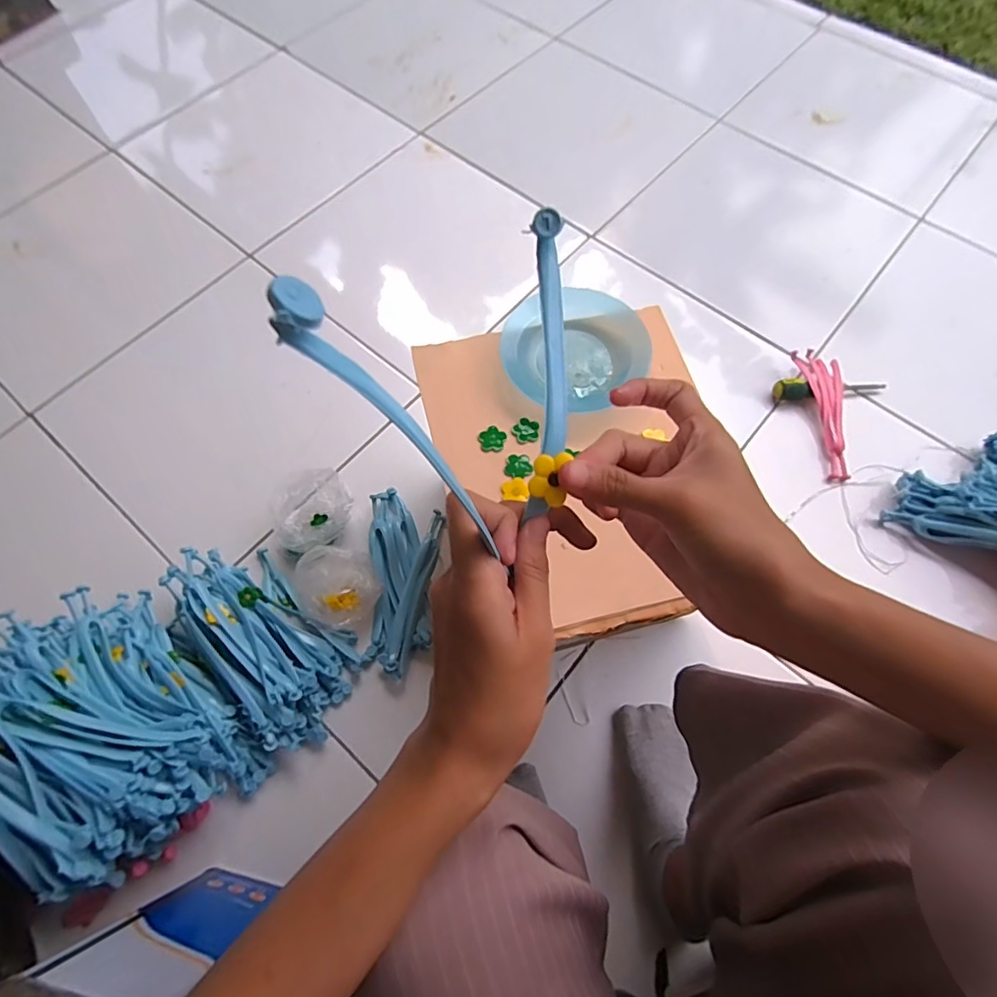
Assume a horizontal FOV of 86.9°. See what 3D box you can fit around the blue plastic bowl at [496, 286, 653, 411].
[{"bbox_3d":[0.067,-0.136,0.482,0.127,0.032,0.109,-7,68,-2],"label":"blue plastic bowl"}]

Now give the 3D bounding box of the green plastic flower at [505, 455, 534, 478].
[{"bbox_3d":[0.017,-0.028,0.451,0.023,0.005,0.020,-2,68,0],"label":"green plastic flower"}]

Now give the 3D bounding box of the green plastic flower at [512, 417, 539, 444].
[{"bbox_3d":[0.024,-0.060,0.462,0.022,0.004,0.023,6,68,3],"label":"green plastic flower"}]

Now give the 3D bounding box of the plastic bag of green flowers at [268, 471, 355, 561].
[{"bbox_3d":[-0.232,0.018,0.665,0.097,0.053,0.100,-20,69,-7],"label":"plastic bag of green flowers"}]

